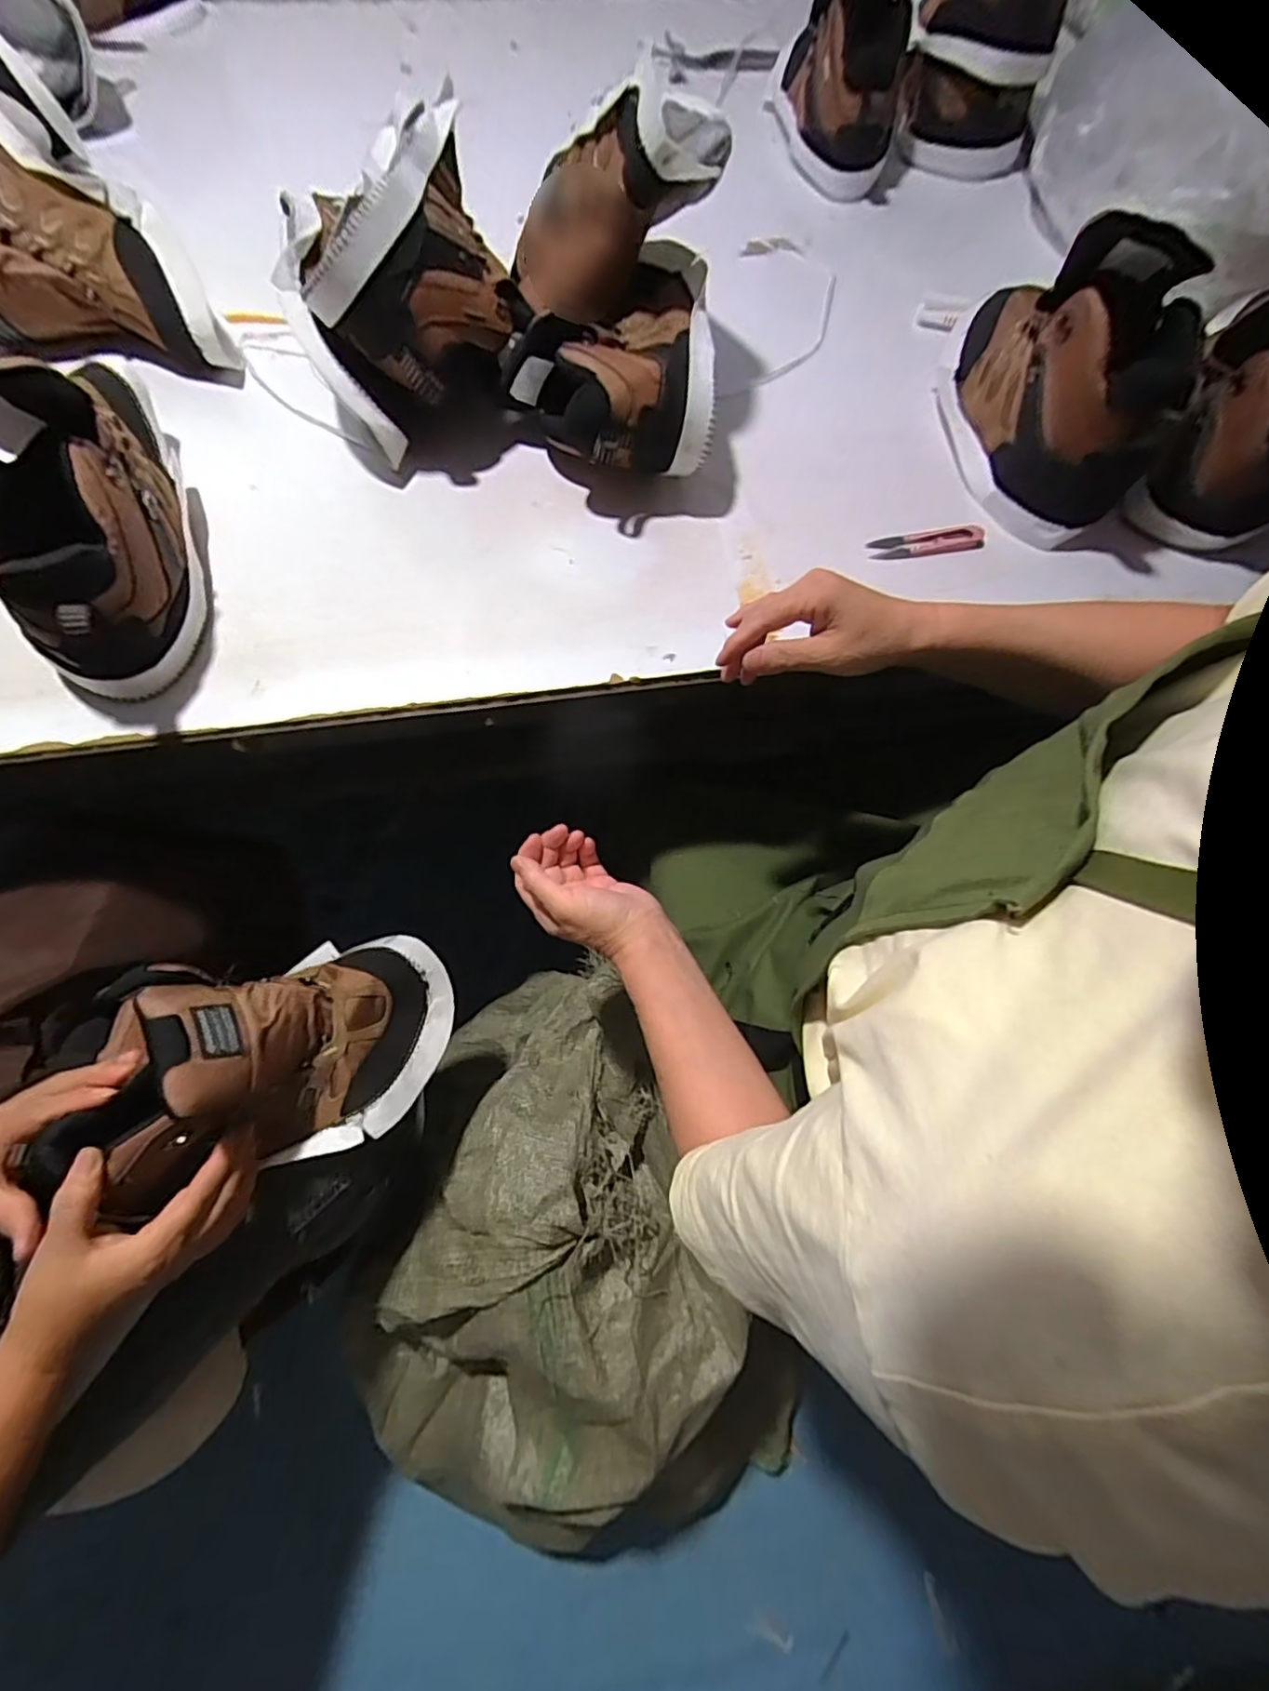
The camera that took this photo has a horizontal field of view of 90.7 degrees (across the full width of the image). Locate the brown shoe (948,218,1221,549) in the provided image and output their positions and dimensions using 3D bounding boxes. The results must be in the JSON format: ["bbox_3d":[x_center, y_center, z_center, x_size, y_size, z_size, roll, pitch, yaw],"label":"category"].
[{"bbox_3d":[0.353,-0.421,0.526,0.098,0.160,0.278,-4,69,-5],"label":"brown shoe"}]

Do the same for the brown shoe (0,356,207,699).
[{"bbox_3d":[-0.397,-0.257,0.449,0.087,0.161,0.285,-19,71,-10],"label":"brown shoe"}]

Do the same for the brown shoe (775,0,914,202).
[{"bbox_3d":[0.243,-0.915,0.717,0.149,0.158,0.246,12,71,2],"label":"brown shoe"}]

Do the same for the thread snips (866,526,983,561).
[{"bbox_3d":[0.258,-0.268,0.552,0.100,0.010,0.023,-5,69,-5],"label":"thread snips"}]

